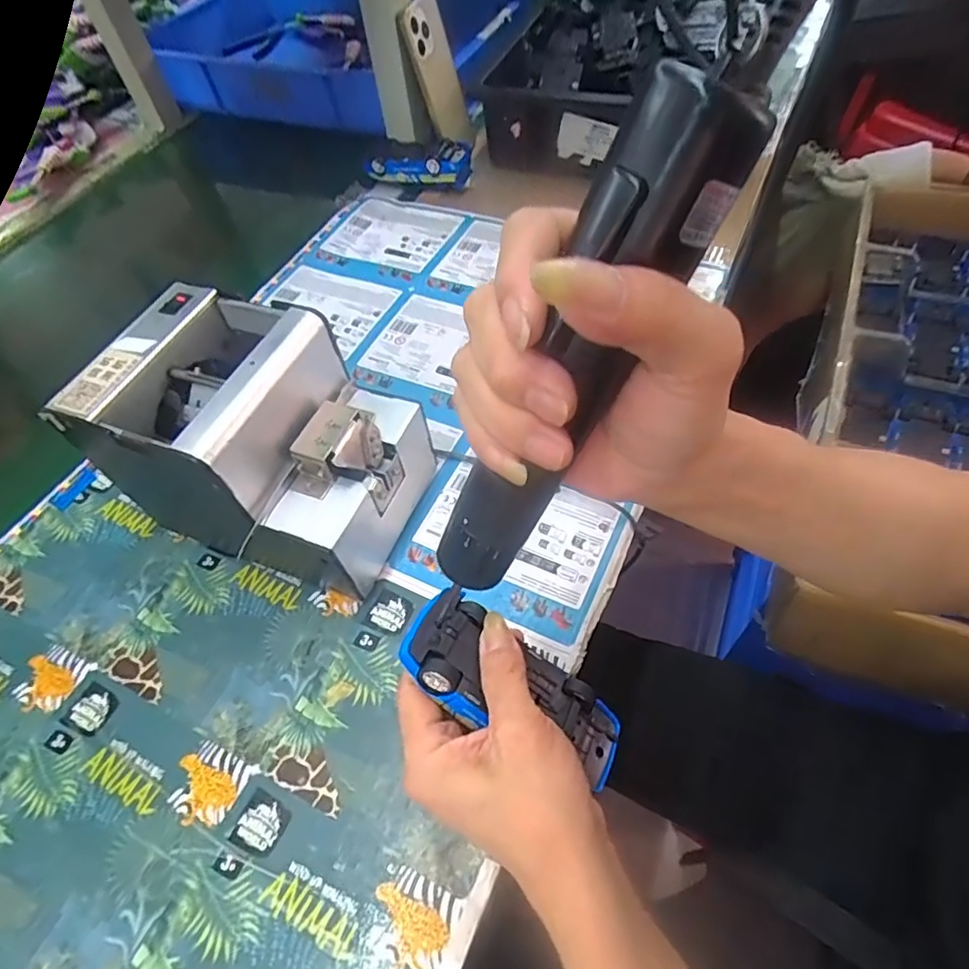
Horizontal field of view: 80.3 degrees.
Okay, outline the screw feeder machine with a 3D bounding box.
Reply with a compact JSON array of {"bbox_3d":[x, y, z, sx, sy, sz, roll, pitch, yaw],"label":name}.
[{"bbox_3d":[-0.144,-0.027,0.395,0.175,0.146,0.123,16,59,16],"label":"screw feeder machine"}]

